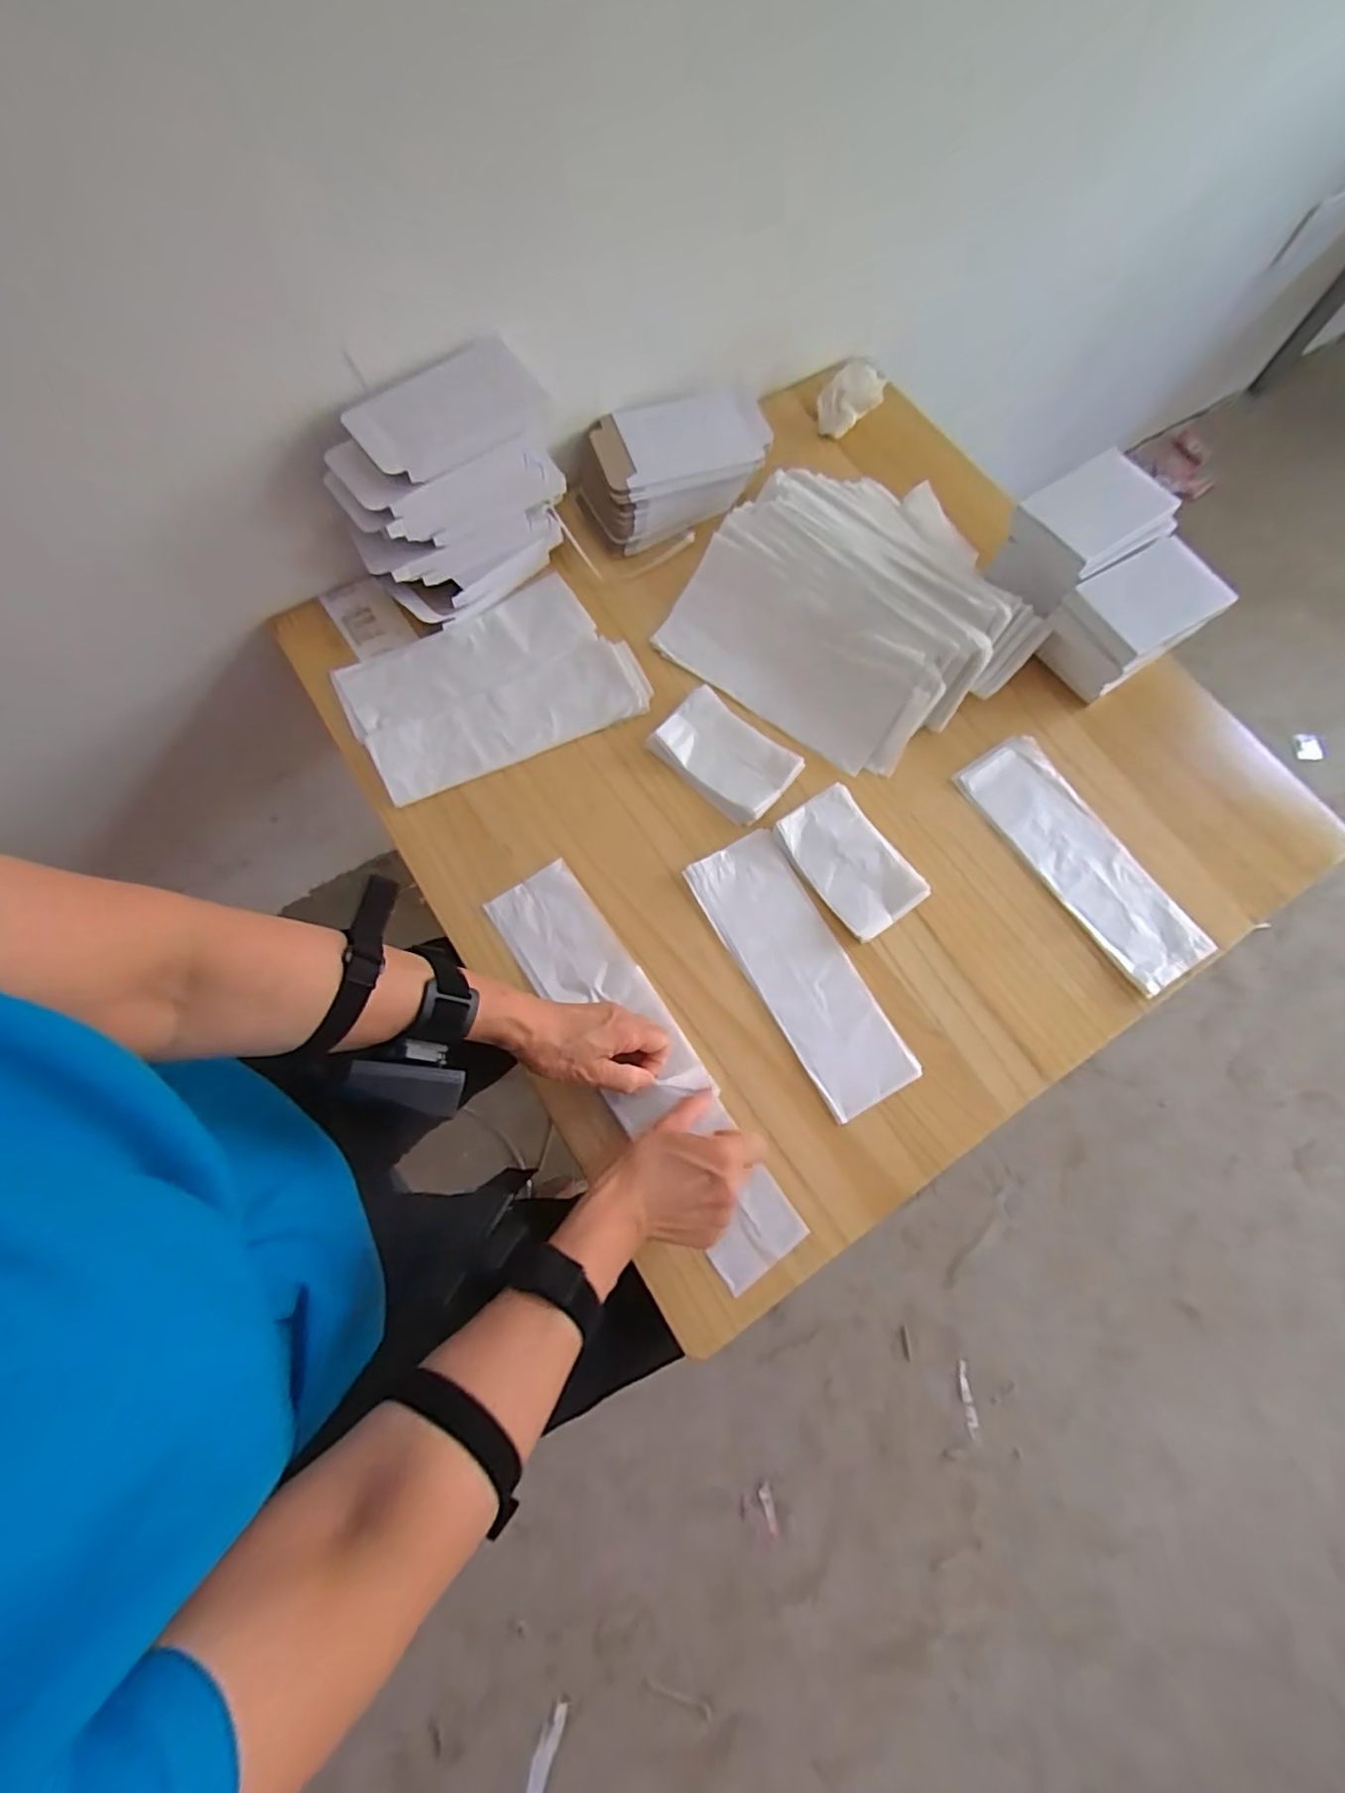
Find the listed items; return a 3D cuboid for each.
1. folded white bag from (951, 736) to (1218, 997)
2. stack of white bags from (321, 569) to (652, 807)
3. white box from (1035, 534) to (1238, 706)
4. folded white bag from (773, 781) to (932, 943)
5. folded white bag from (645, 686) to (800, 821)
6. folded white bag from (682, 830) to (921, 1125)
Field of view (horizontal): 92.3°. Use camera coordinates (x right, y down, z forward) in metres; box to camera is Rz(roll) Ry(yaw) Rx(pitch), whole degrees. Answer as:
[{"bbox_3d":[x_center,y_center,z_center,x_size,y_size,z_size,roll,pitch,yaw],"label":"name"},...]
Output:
[{"bbox_3d":[0.381,-0.037,0.601,0.093,0.009,0.254,-33,75,-11],"label":"folded white bag"},{"bbox_3d":[-0.175,-0.204,0.631,0.261,0.016,0.176,-29,74,-10],"label":"stack of white bags"},{"bbox_3d":[0.433,-0.261,0.619,0.129,0.078,0.088,-30,74,-10],"label":"white box"},{"bbox_3d":[0.161,-0.032,0.585,0.083,0.011,0.131,-34,75,-11],"label":"folded white bag"},{"bbox_3d":[0.049,-0.136,0.610,0.130,0.017,0.082,41,75,12],"label":"folded white bag"},{"bbox_3d":[0.109,0.062,0.561,0.087,0.006,0.249,-28,74,-10],"label":"folded white bag"}]

